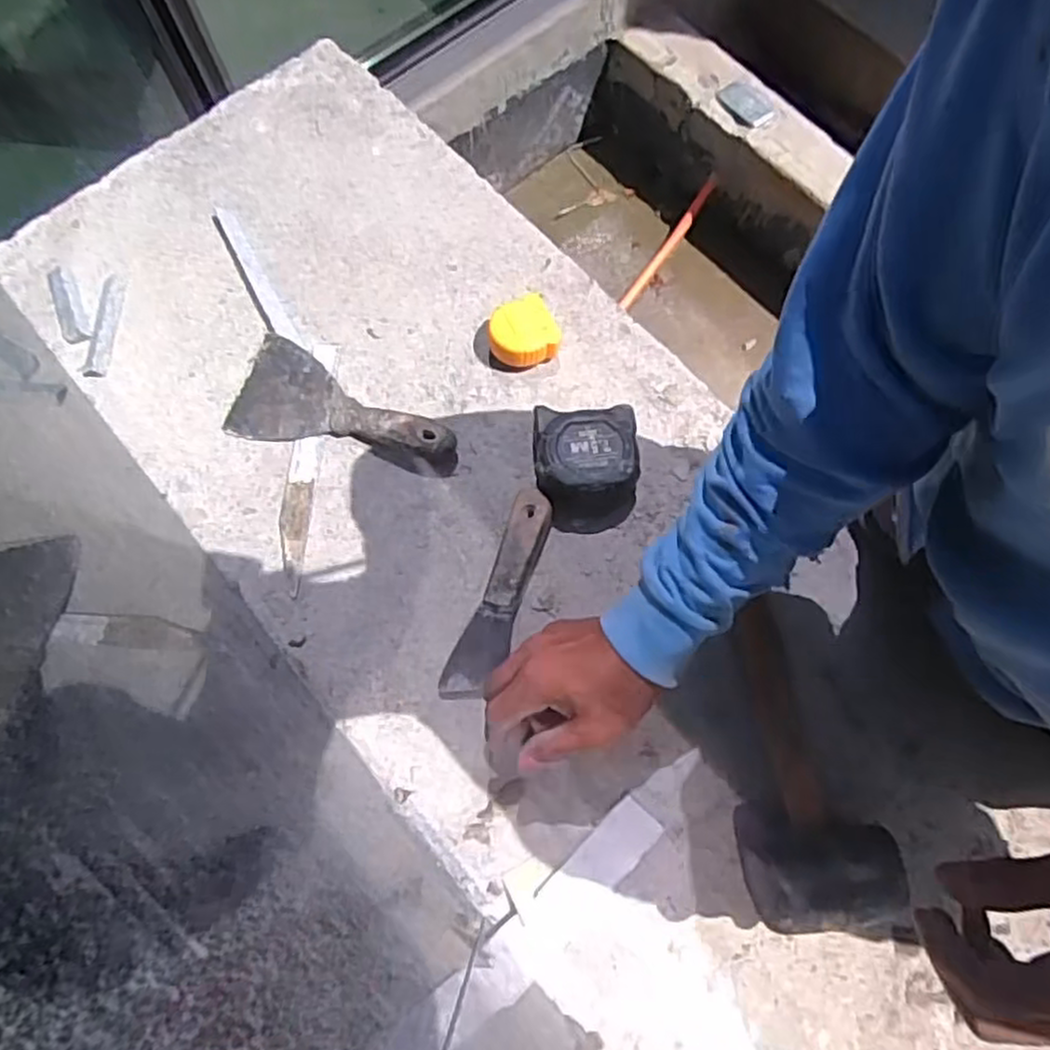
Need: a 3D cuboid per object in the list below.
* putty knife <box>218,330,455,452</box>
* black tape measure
[{"bbox_3d":[-0.156,-0.096,0.633,0.196,0.031,0.090,21,73,7],"label":"putty knife"},{"bbox_3d":[0.051,-0.048,0.607,0.085,0.045,0.097,-1,71,0],"label":"black tape measure"}]

